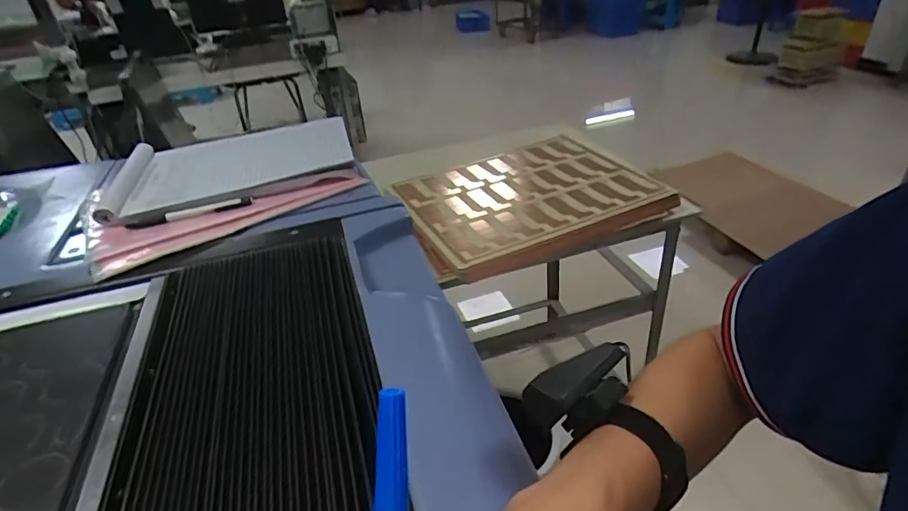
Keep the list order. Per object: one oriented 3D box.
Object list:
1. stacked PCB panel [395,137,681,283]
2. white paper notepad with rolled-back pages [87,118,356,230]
[{"bbox_3d":[0.125,-0.107,0.975,0.441,0.065,0.339,-18,36,-19],"label":"stacked PCB panel"},{"bbox_3d":[-0.291,-0.119,0.680,0.300,0.041,0.208,-12,35,-12],"label":"white paper notepad with rolled-back pages"}]

